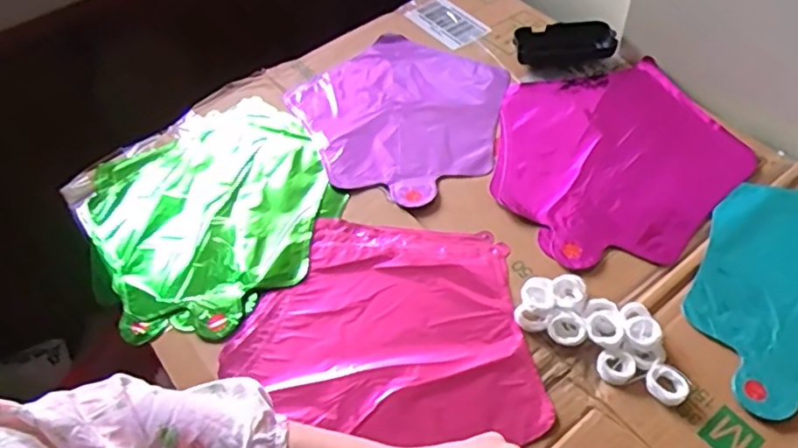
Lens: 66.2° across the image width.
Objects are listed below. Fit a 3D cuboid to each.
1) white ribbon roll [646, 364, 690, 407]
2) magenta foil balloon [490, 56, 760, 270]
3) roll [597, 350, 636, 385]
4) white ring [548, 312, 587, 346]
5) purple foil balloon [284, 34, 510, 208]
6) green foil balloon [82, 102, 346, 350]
[{"bbox_3d":[0.195,0.118,0.446,0.025,0.007,0.029,-36,58,-20],"label":"white ribbon roll"},{"bbox_3d":[0.209,-0.068,0.598,0.237,0.007,0.236,-18,53,-8],"label":"magenta foil balloon"},{"bbox_3d":[0.163,0.108,0.459,0.027,0.010,0.022,6,54,10],"label":"roll"},{"bbox_3d":[0.131,0.084,0.477,0.027,0.016,0.022,24,57,20],"label":"white ring"},{"bbox_3d":[0.008,-0.121,0.653,0.222,0.007,0.226,-3,53,4],"label":"purple foil balloon"},{"bbox_3d":[-0.180,-0.013,0.588,0.229,0.024,0.252,-25,55,-13],"label":"green foil balloon"}]

